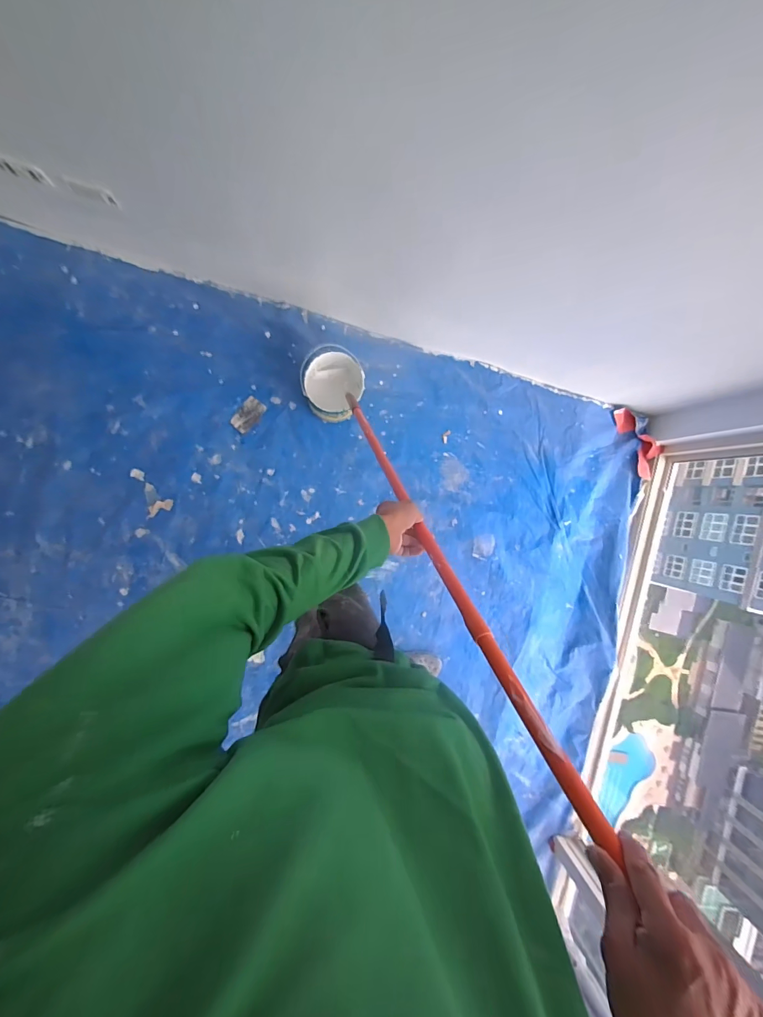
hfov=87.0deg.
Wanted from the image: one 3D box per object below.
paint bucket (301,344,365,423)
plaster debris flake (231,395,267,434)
[{"bbox_3d":[-0.147,-0.381,1.246,0.187,0.188,0.208,15,89,-8],"label":"paint bucket"},{"bbox_3d":[-0.428,-0.299,1.295,0.068,0.011,0.117,35,86,-6],"label":"plaster debris flake"}]

